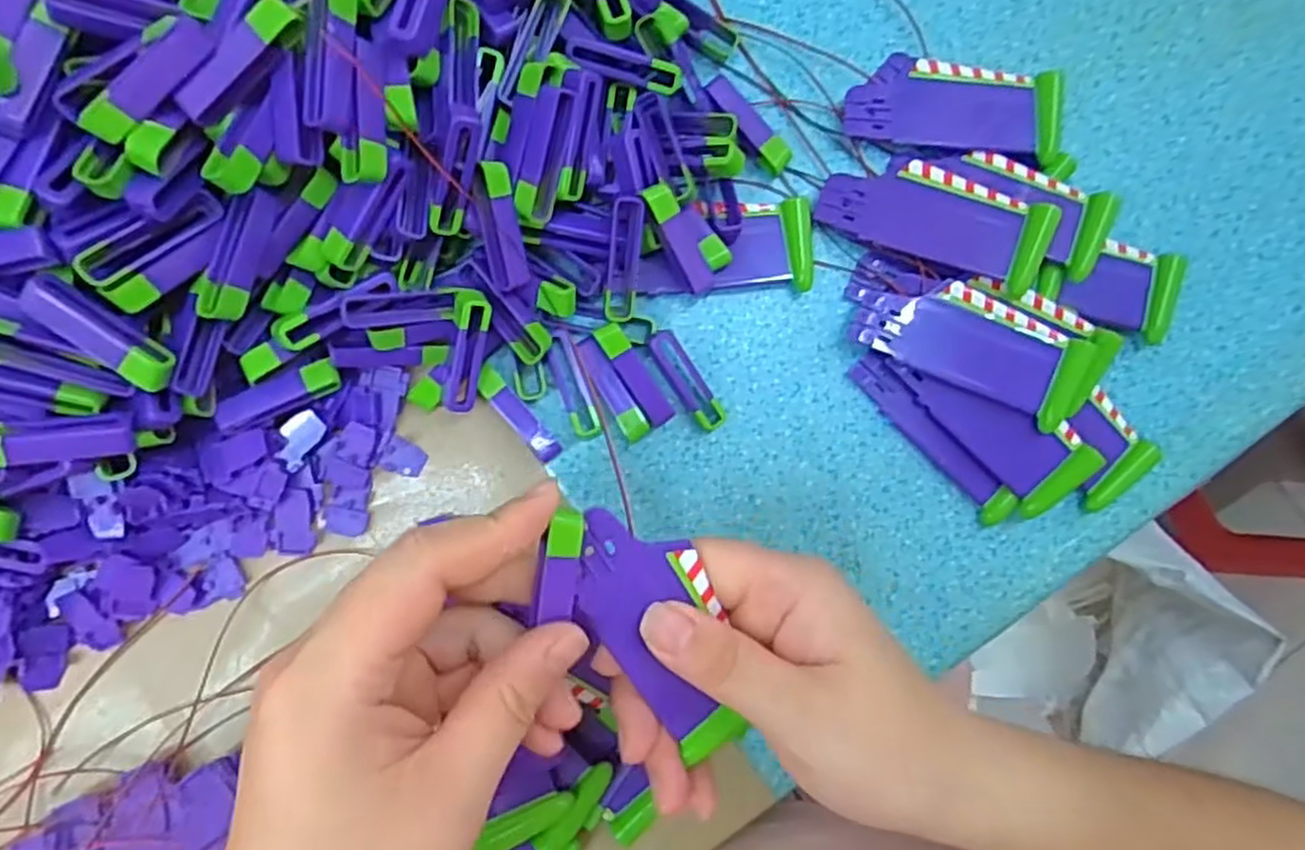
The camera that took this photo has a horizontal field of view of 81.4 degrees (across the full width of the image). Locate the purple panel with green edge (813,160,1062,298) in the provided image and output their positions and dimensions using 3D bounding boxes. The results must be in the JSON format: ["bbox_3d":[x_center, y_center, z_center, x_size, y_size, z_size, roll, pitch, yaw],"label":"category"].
[{"bbox_3d":[0.113,-0.084,0.306,0.088,0.007,0.038,19,87,14],"label":"purple panel with green edge"}]

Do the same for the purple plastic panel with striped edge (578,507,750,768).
[{"bbox_3d":[0.003,0.063,0.233,0.037,0.008,0.086,-23,103,-4],"label":"purple plastic panel with striped edge"}]

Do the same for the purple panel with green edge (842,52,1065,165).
[{"bbox_3d":[0.124,-0.133,0.315,0.086,0.015,0.037,9,87,-3],"label":"purple panel with green edge"}]

